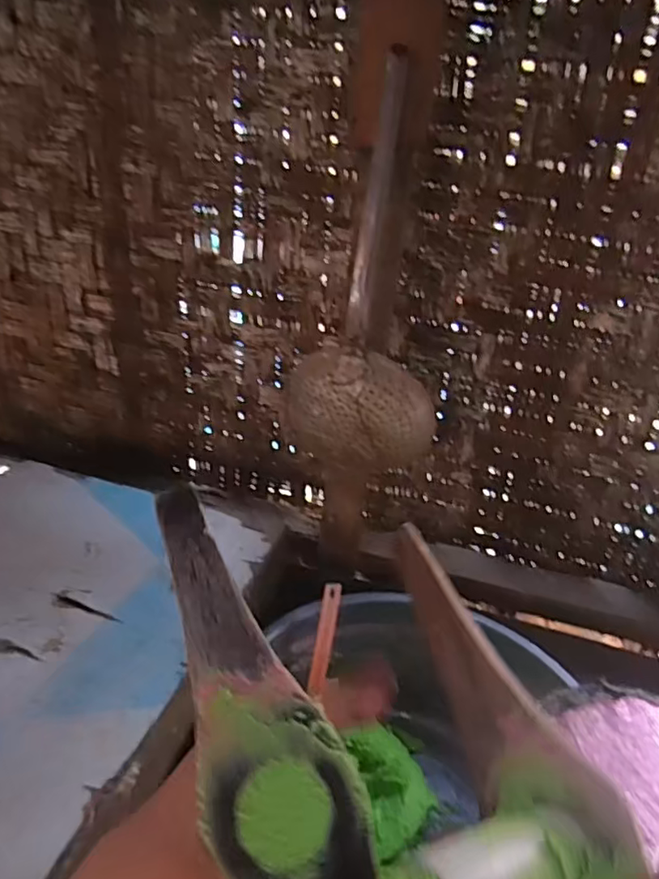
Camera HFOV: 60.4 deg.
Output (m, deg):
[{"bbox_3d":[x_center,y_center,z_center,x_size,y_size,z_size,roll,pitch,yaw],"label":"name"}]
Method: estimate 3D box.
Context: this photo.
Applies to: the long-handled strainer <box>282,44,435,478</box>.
[{"bbox_3d":[0.048,-0.156,0.629,0.170,0.407,0.084,2,26,-7],"label":"long-handled strainer"}]

